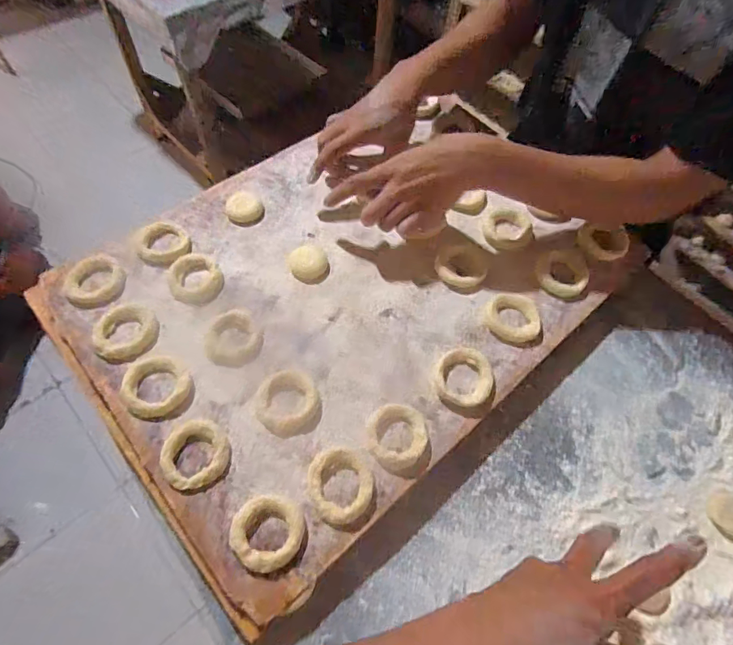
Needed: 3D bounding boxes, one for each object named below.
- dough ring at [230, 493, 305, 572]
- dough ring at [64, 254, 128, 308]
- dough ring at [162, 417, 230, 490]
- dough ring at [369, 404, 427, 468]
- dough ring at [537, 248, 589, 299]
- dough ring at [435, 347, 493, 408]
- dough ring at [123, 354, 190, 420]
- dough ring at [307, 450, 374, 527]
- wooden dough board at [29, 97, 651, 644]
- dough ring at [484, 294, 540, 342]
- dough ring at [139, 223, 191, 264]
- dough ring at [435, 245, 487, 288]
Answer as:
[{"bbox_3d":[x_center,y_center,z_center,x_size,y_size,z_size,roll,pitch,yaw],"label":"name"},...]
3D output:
[{"bbox_3d":[-0.083,0.176,0.372,0.058,0.013,0.057,2,61,-3],"label":"dough ring"},{"bbox_3d":[-0.290,-0.044,0.472,0.058,0.015,0.060,2,61,-3],"label":"dough ring"},{"bbox_3d":[-0.154,0.117,0.397,0.058,0.009,0.057,2,61,-3],"label":"dough ring"},{"bbox_3d":[0.030,0.106,0.419,0.055,0.017,0.057,2,61,-3],"label":"dough ring"},{"bbox_3d":[0.231,-0.058,0.520,0.058,0.023,0.057,35,64,15],"label":"dough ring"},{"bbox_3d":[0.100,0.057,0.453,0.056,0.013,0.062,16,61,5],"label":"dough ring"},{"bbox_3d":[-0.202,0.061,0.426,0.059,0.008,0.063,2,61,-3],"label":"dough ring"},{"bbox_3d":[-0.023,0.144,0.395,0.055,0.008,0.062,-33,68,-20],"label":"dough ring"},{"bbox_3d":[-0.016,-0.048,0.505,0.570,0.029,0.422,-37,70,-22],"label":"wooden dough board"},{"bbox_3d":[0.163,-0.006,0.491,0.059,0.008,0.058,2,61,-3],"label":"dough ring"},{"bbox_3d":[-0.231,-0.091,0.501,0.053,0.007,0.056,2,61,-3],"label":"dough ring"},{"bbox_3d":[0.110,-0.067,0.516,0.059,0.010,0.055,2,61,-3],"label":"dough ring"}]

